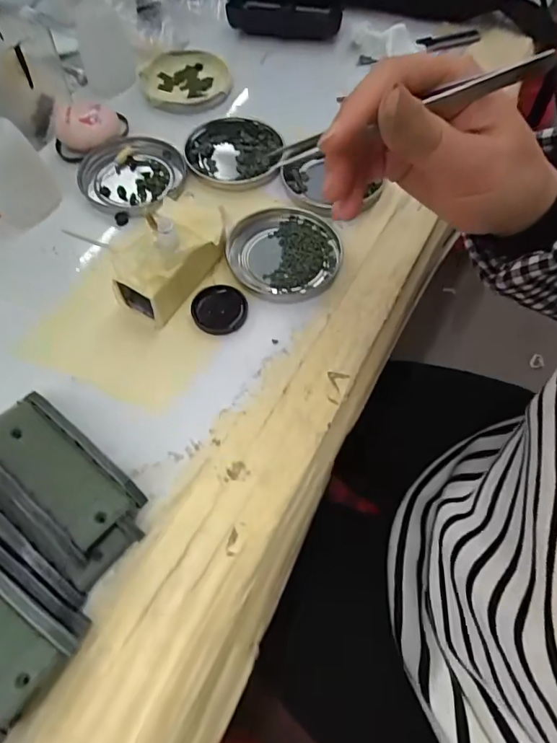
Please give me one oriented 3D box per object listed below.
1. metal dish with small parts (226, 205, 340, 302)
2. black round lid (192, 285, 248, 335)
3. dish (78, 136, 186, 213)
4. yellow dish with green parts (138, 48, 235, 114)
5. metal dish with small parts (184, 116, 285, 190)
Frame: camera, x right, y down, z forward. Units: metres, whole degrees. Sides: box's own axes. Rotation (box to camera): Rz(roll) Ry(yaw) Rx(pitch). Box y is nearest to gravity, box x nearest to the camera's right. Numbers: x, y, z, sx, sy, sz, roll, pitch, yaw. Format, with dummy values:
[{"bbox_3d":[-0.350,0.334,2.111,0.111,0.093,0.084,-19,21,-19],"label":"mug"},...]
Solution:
[{"bbox_3d":[0.004,-0.083,0.338,0.075,0.011,0.079,0,60,0],"label":"metal dish with small parts"},{"bbox_3d":[-0.039,-0.041,0.315,0.035,0.007,0.036,0,60,0],"label":"black round lid"},{"bbox_3d":[-0.112,-0.152,0.374,0.077,0.011,0.078,0,60,0],"label":"dish"},{"bbox_3d":[-0.083,-0.257,0.435,0.077,0.024,0.077,0,60,0],"label":"yellow dish with green parts"},{"bbox_3d":[-0.035,-0.174,0.384,0.074,0.010,0.071,0,60,0],"label":"metal dish with small parts"}]

